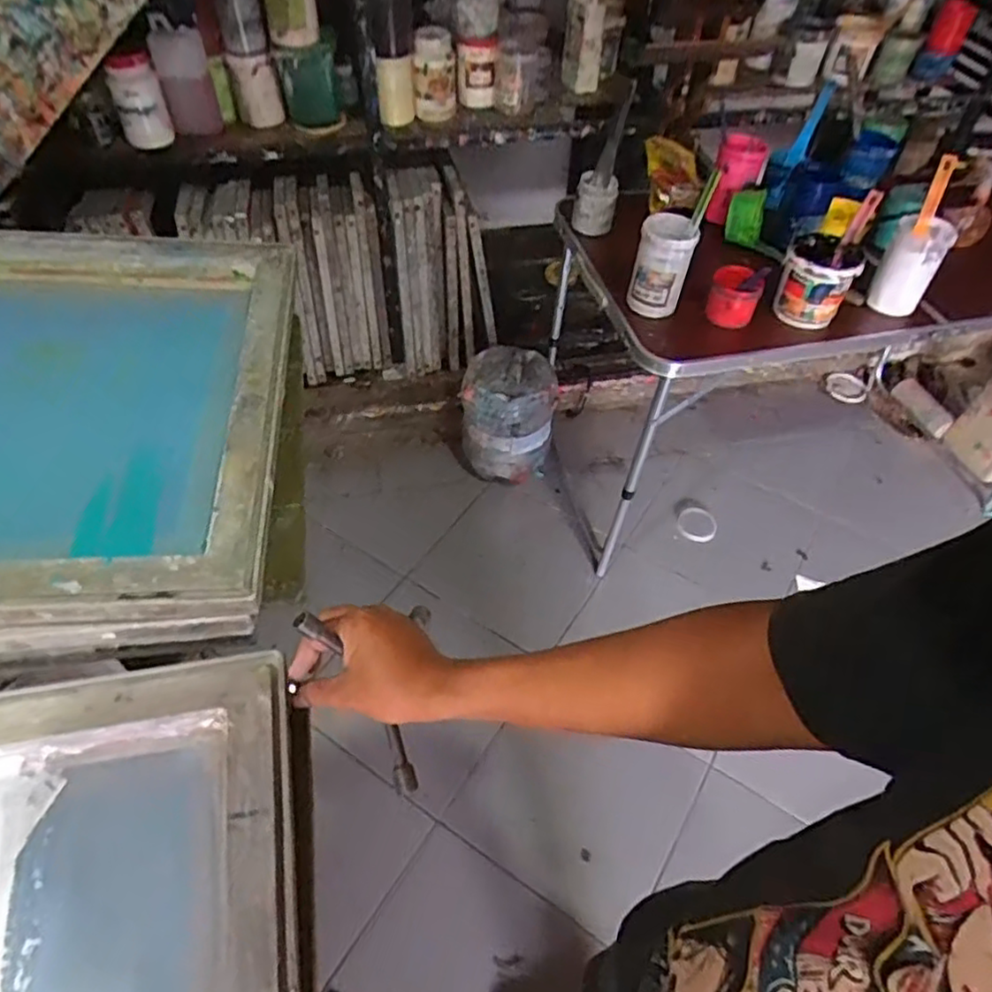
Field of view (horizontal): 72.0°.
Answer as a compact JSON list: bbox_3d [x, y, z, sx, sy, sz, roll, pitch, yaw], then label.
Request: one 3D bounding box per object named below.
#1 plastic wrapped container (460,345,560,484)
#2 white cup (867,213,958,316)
[{"bbox_3d":[0.031,-0.217,1.830,0.234,0.293,0.233,4,51,-2],"label":"plastic wrapped container"},{"bbox_3d":[0.742,-0.410,1.234,0.101,0.165,0.093,3,51,-3],"label":"white cup"}]

